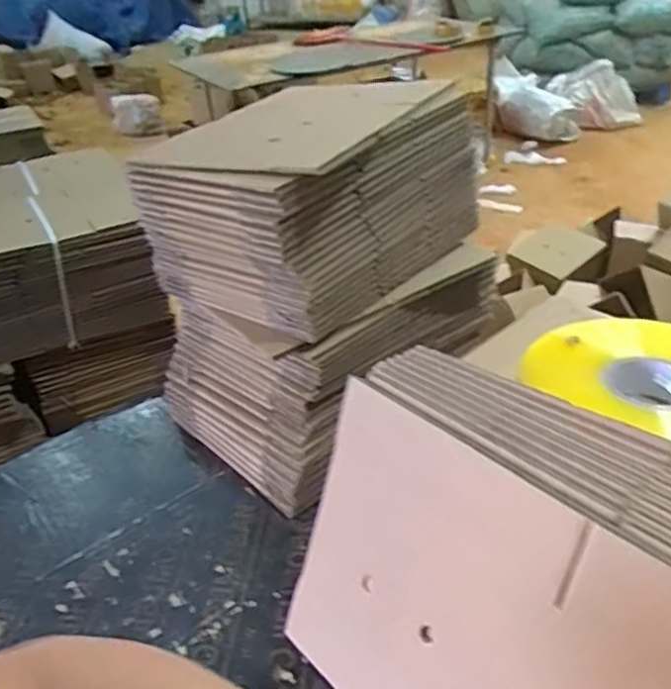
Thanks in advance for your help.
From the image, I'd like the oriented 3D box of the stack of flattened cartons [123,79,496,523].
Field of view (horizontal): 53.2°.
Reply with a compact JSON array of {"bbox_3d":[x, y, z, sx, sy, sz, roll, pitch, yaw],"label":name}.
[{"bbox_3d":[-0.028,-0.112,1.007,0.484,0.414,0.356,-32,41,-33],"label":"stack of flattened cartons"}]

